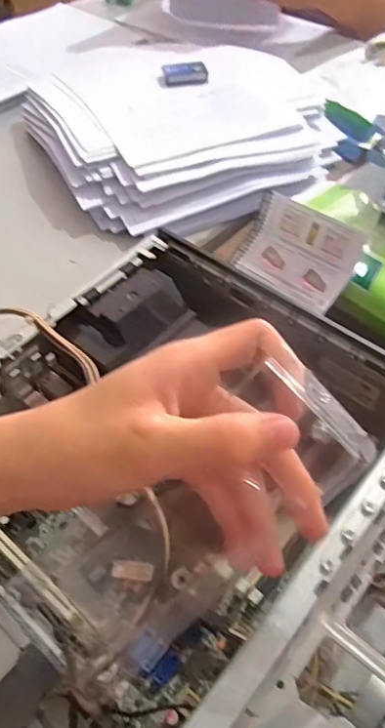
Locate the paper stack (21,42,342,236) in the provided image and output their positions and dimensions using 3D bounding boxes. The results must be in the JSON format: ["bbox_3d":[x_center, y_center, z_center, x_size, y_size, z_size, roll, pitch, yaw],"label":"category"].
[{"bbox_3d":[-0.011,-0.292,0.654,0.324,0.059,0.323,-18,53,-16],"label":"paper stack"}]

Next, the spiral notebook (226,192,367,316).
[{"bbox_3d":[0.090,-0.098,0.481,0.104,0.012,0.074,35,101,29],"label":"spiral notebook"}]

